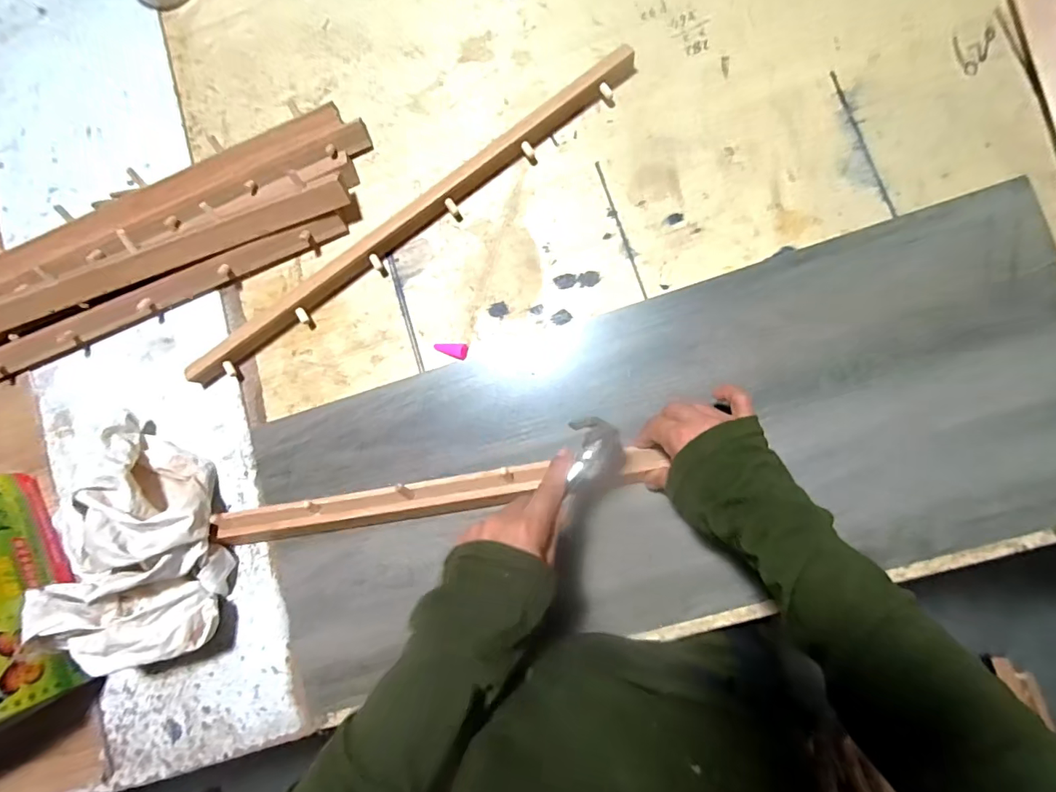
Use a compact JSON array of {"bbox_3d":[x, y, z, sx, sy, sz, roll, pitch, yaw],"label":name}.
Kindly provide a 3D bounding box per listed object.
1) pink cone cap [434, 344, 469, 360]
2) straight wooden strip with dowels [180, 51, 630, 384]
[{"bbox_3d":[-0.079,-0.045,0.497,0.033,0.014,0.015,3,85,8],"label":"pink cone cap"},{"bbox_3d":[-0.122,-0.177,0.501,0.536,0.026,0.041,-34,81,4],"label":"straight wooden strip with dowels"}]

